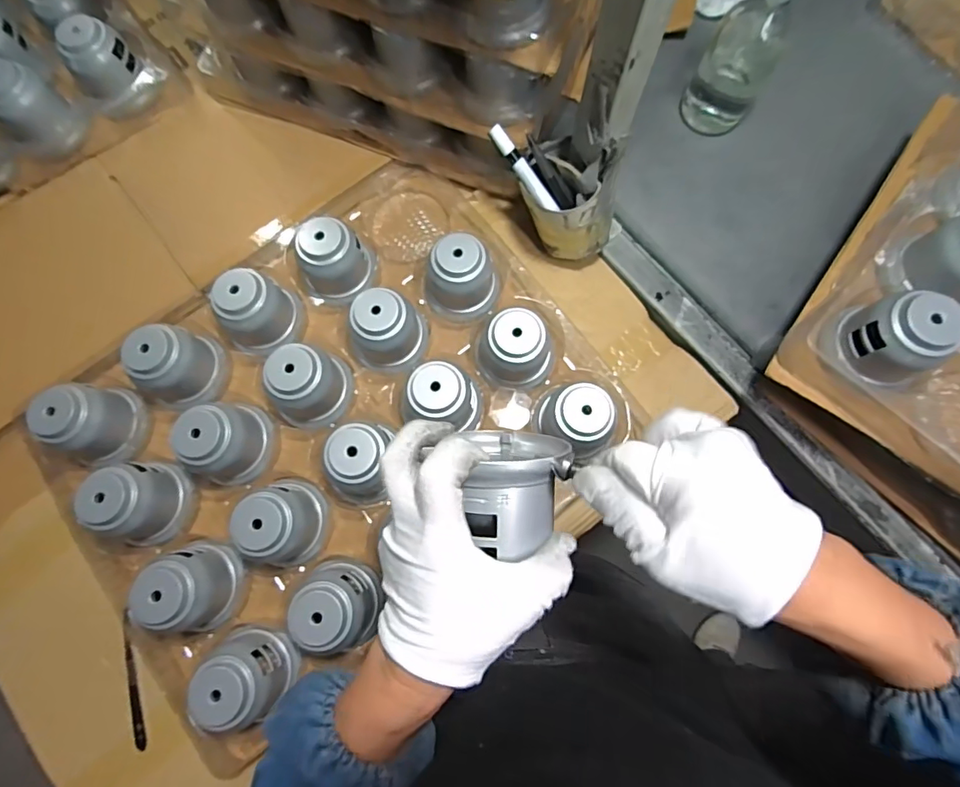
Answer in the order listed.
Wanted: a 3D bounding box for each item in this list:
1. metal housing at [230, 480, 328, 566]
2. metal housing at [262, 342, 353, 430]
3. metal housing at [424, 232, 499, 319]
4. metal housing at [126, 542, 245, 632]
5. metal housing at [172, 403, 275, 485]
[{"bbox_3d":[-0.197,0.132,0.514,0.071,0.076,0.075,0,77,-1],"label":"metal housing"},{"bbox_3d":[-0.185,-0.009,0.546,0.079,0.072,0.082,-4,77,-2],"label":"metal housing"},{"bbox_3d":[-0.022,-0.134,0.576,0.085,0.082,0.075,20,77,4],"label":"metal housing"},{"bbox_3d":[-0.286,0.195,0.502,0.074,0.083,0.087,11,77,2],"label":"metal housing"},{"bbox_3d":[-0.268,0.050,0.531,0.074,0.074,0.087,8,77,1],"label":"metal housing"}]

